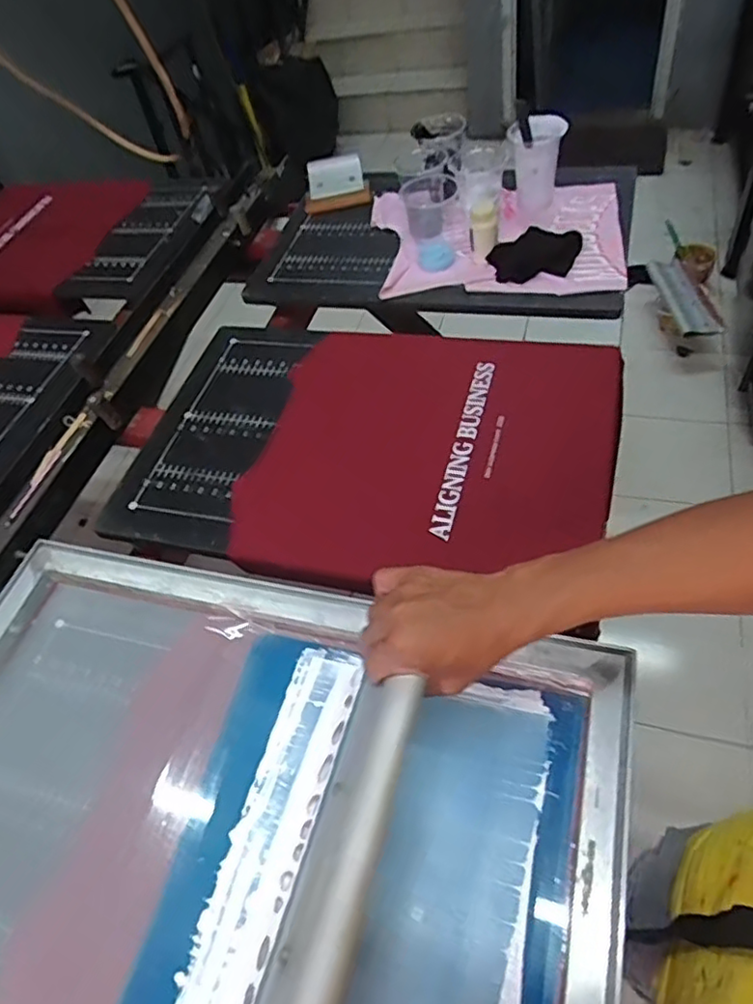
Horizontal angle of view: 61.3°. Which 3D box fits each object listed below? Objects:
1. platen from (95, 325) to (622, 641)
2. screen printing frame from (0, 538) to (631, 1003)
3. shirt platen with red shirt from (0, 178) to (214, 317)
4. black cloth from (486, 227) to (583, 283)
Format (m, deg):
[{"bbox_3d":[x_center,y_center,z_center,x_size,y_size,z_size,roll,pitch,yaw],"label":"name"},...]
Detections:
[{"bbox_3d":[-0.026,-0.081,0.815,0.572,0.043,0.399,9,57,15],"label":"platen"},{"bbox_3d":[-0.147,0.277,0.550,0.662,0.046,0.473,7,55,17],"label":"screen printing frame"},{"bbox_3d":[-0.634,-0.534,1.289,0.602,0.053,0.412,12,60,20],"label":"shirt platen with red shirt"},{"bbox_3d":[0.247,-0.382,0.997,0.123,0.043,0.142,15,47,23],"label":"black cloth"}]

